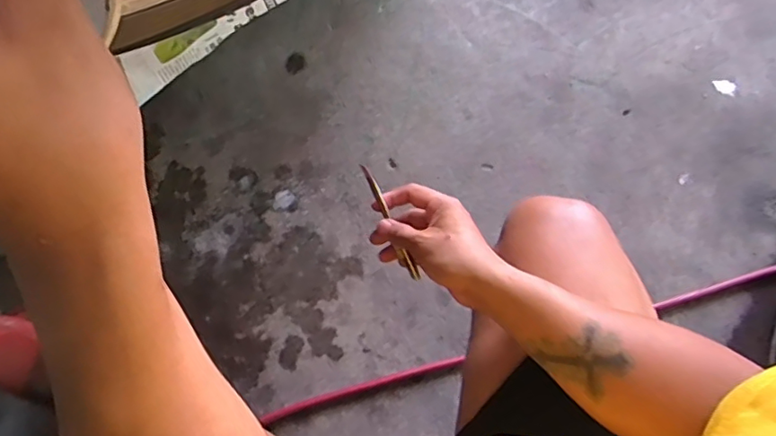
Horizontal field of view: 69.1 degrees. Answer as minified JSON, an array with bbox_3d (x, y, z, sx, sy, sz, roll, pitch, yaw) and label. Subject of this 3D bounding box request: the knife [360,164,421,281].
[{"bbox_3d":[0.003,0.006,0.591,0.008,0.014,0.138,-27,105,-7],"label":"knife"}]

